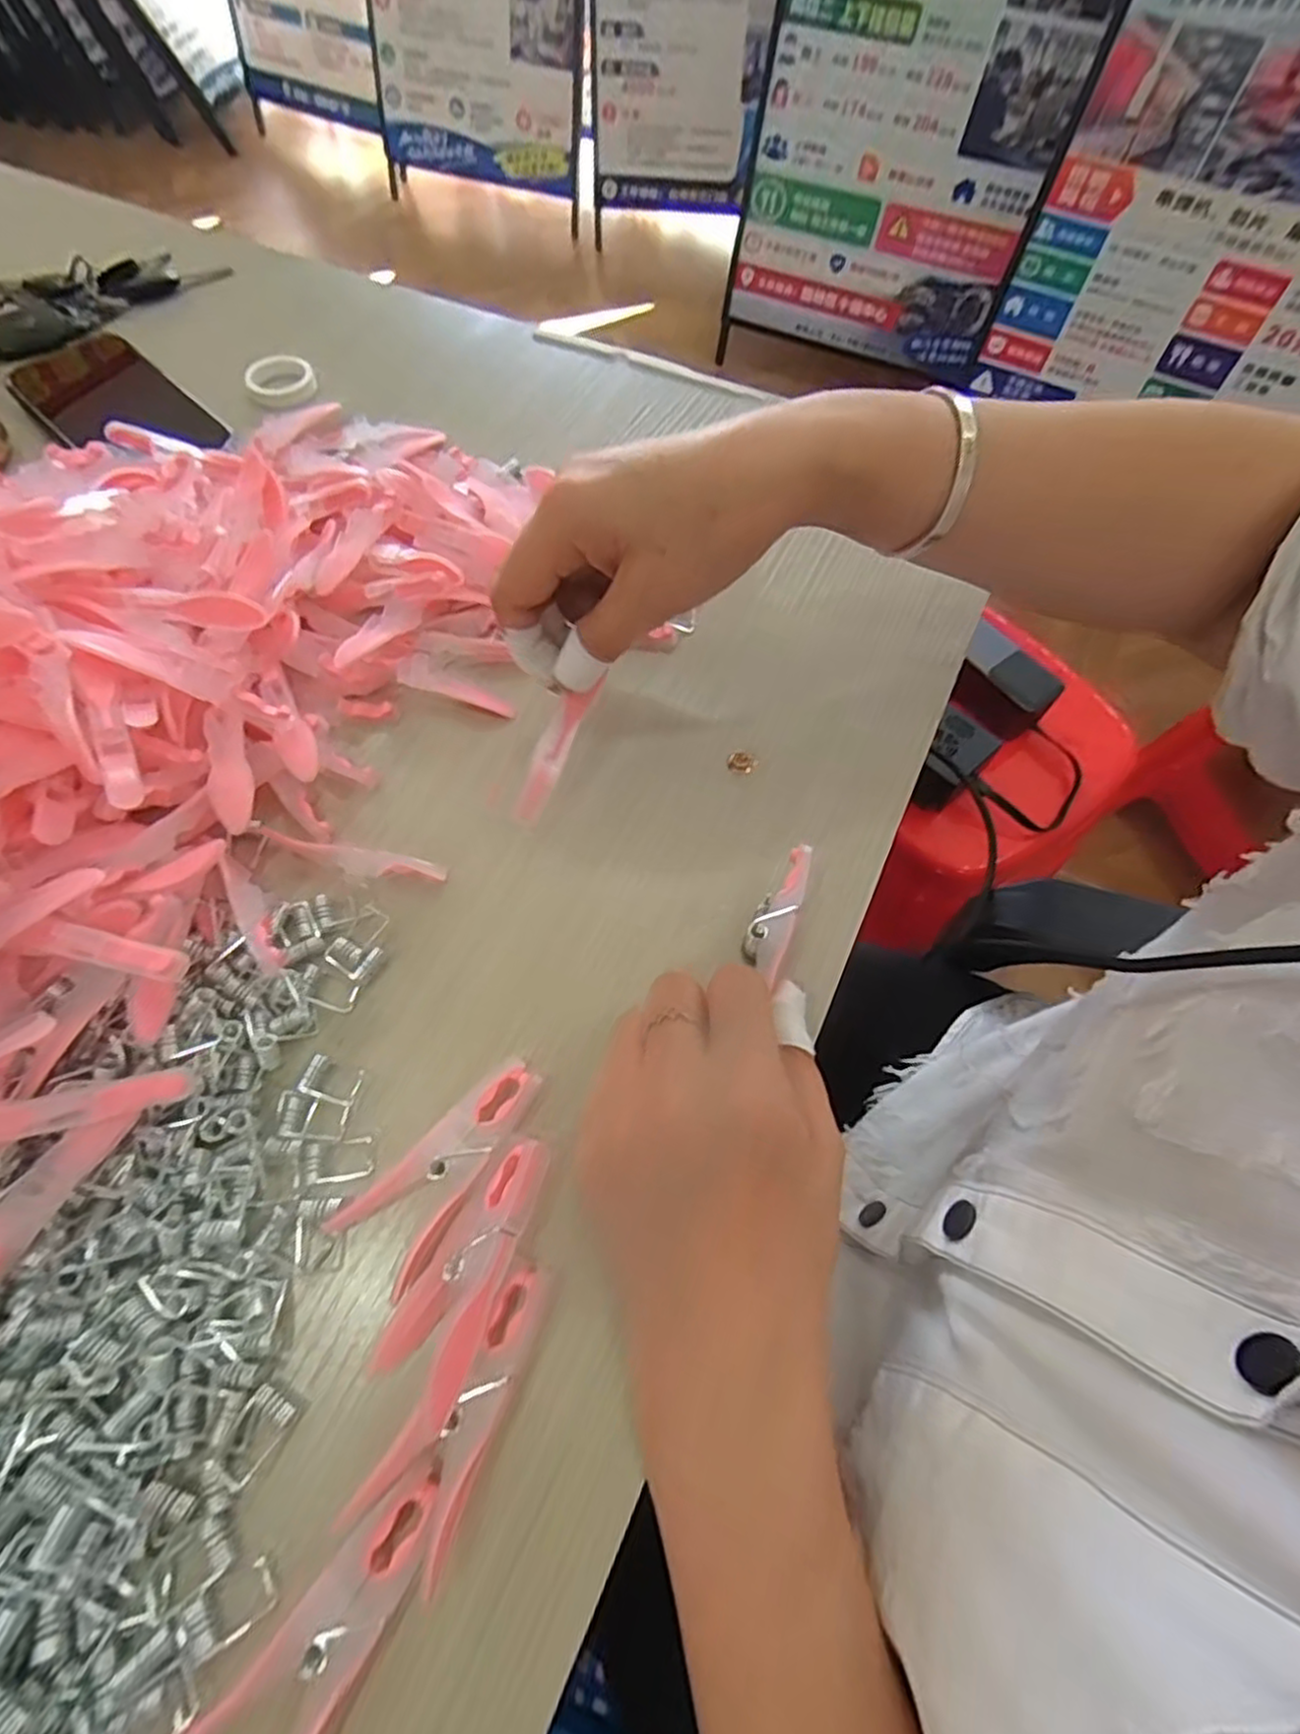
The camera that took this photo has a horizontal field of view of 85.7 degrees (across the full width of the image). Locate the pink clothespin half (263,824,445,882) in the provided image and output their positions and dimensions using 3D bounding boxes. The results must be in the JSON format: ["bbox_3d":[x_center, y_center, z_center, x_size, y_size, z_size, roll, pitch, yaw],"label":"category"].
[{"bbox_3d":[-0.123,-0.004,0.289,0.080,0.006,0.011,11,65,4],"label":"pink clothespin half"}]

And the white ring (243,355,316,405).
[{"bbox_3d":[-0.233,-0.308,0.444,0.040,0.011,0.040,1,64,-1],"label":"white ring"}]

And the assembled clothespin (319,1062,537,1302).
[{"bbox_3d":[-0.068,0.101,0.240,0.034,0.007,0.079,39,69,16],"label":"assembled clothespin"}]

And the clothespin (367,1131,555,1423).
[{"bbox_3d":[-0.055,0.123,0.220,0.029,0.016,0.076,25,66,10],"label":"clothespin"}]

